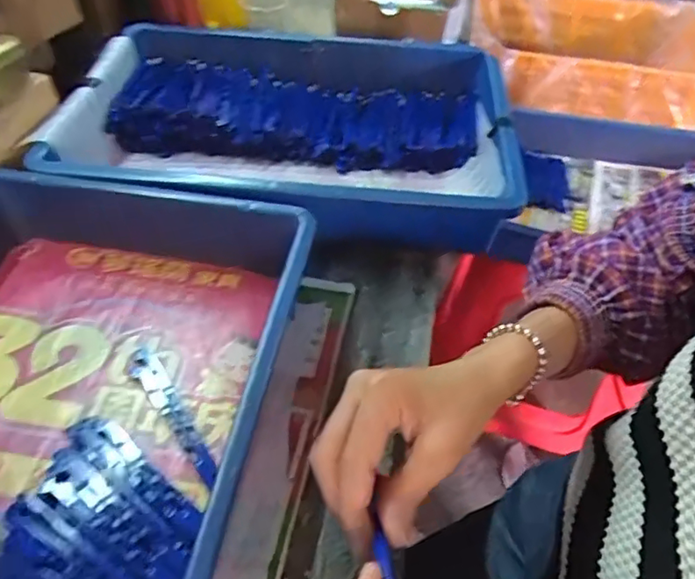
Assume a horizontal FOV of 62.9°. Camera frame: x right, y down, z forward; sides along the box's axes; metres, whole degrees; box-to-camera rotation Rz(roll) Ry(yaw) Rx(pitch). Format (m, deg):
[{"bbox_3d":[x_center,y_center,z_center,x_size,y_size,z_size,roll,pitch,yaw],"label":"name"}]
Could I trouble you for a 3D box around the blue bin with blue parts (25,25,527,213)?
[{"bbox_3d":[-0.050,-0.160,0.591,0.428,0.085,0.280,3,49,-4],"label":"blue bin with blue parts"}]

